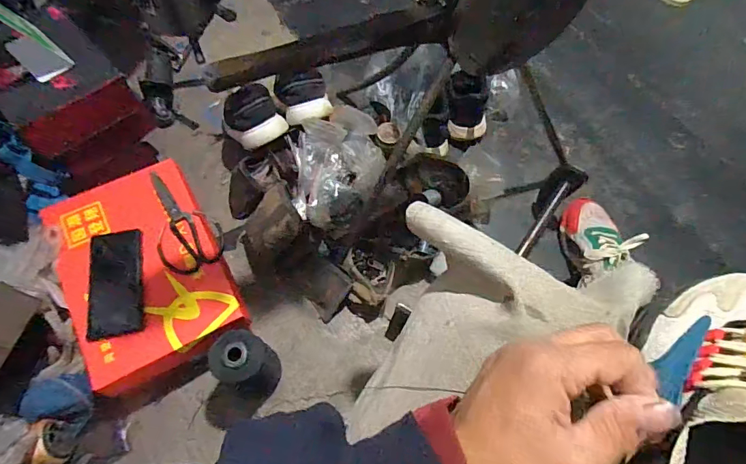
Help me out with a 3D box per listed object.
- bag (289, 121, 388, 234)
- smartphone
[{"bbox_3d":[-0.058,-0.099,0.785,0.158,0.079,0.176,-4,67,-5],"label":"bag"},{"bbox_3d":[-0.388,0.075,0.675,0.075,0.014,0.166,-10,67,-7],"label":"smartphone"}]

